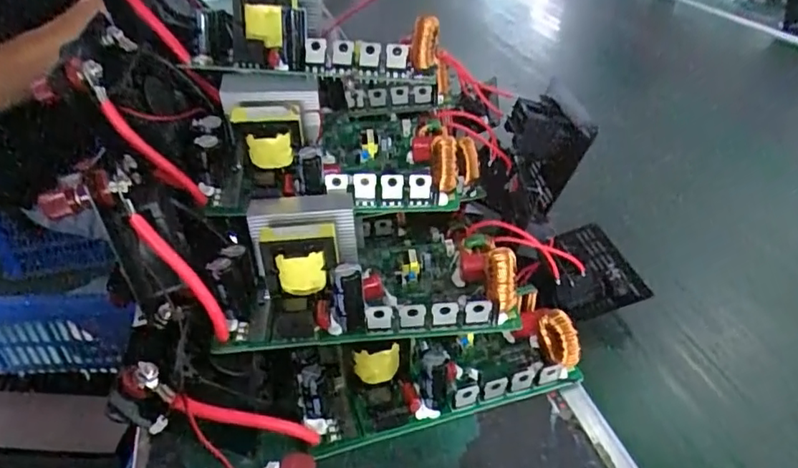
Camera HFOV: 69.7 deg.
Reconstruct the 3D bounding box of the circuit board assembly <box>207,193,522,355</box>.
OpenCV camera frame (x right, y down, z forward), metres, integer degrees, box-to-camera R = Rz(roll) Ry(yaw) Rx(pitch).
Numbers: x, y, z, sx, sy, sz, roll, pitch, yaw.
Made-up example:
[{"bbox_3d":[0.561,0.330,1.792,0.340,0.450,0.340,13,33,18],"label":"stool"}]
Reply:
[{"bbox_3d":[-0.024,0.019,0.376,0.183,0.052,0.103,-2,35,-3],"label":"circuit board assembly"}]

